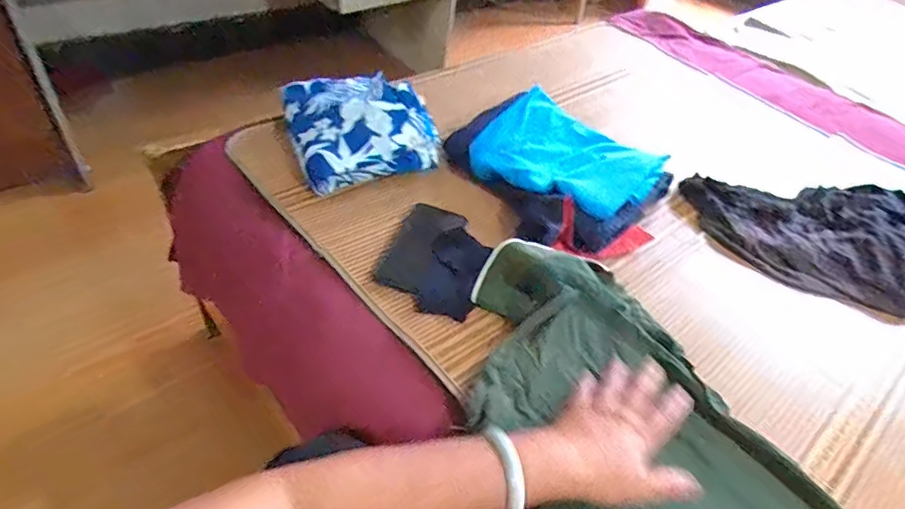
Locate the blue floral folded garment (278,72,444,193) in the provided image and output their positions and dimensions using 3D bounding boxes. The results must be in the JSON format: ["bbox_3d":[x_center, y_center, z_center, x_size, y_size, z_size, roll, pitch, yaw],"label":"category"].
[{"bbox_3d":[-0.135,-0.201,0.815,0.220,0.076,0.209,-13,48,-20],"label":"blue floral folded garment"}]

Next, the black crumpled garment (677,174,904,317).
[{"bbox_3d":[0.629,-0.022,0.823,0.477,0.048,0.291,-2,45,-9],"label":"black crumpled garment"}]

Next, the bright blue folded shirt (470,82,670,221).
[{"bbox_3d":[0.183,-0.160,0.825,0.269,0.039,0.231,24,47,17],"label":"bright blue folded shirt"}]

